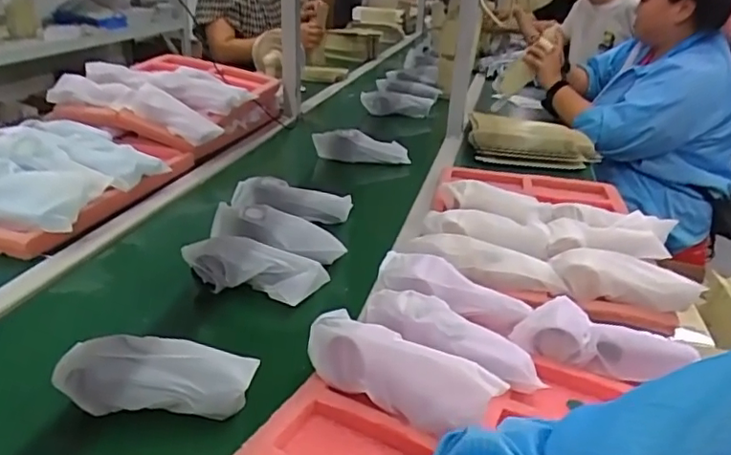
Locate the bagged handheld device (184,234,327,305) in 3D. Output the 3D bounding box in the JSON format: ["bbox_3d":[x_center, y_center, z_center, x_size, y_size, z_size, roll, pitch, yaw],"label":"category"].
[{"bbox_3d":[-0.144,0.052,0.739,0.174,0.049,0.069,8,26,12],"label":"bagged handheld device"}]

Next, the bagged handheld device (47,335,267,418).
[{"bbox_3d":[-0.199,0.141,0.535,0.183,0.051,0.057,6,25,7],"label":"bagged handheld device"}]

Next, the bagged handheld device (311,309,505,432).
[{"bbox_3d":[0.028,0.135,0.522,0.186,0.063,0.058,17,29,27],"label":"bagged handheld device"}]

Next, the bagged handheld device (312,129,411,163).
[{"bbox_3d":[-0.008,-0.169,1.195,0.201,0.066,0.037,2,25,-1],"label":"bagged handheld device"}]

